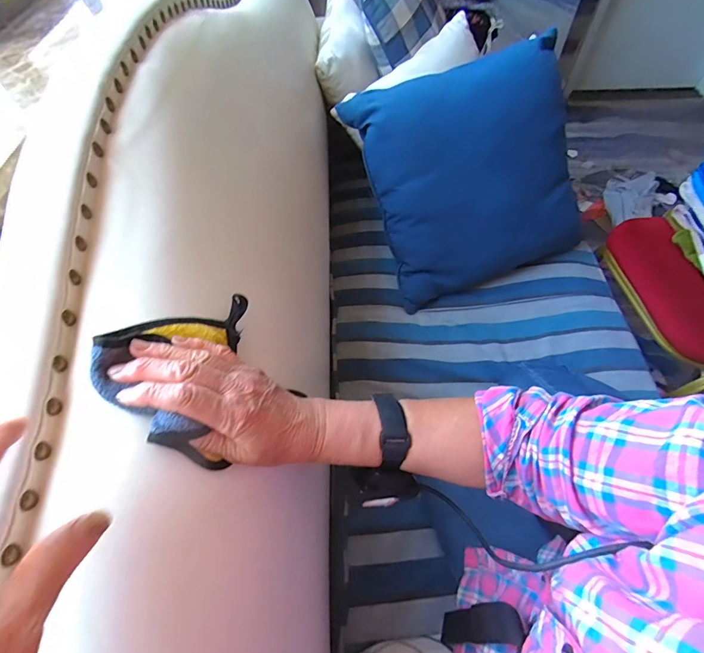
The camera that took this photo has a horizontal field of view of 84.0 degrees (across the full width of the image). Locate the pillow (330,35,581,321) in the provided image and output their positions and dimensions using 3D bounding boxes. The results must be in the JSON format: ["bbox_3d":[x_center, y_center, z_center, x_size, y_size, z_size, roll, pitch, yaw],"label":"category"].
[{"bbox_3d":[0.274,-0.322,0.849,0.481,0.454,0.137,-22,16,-12],"label":"pillow"}]

